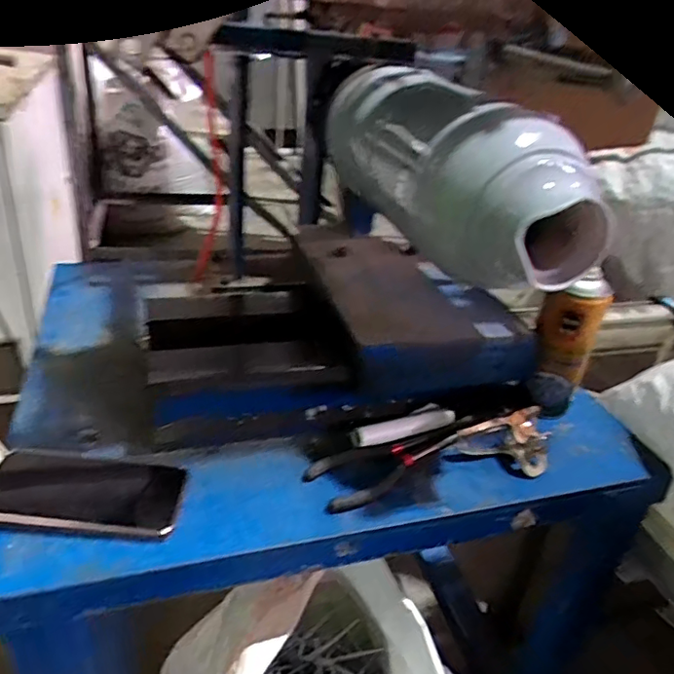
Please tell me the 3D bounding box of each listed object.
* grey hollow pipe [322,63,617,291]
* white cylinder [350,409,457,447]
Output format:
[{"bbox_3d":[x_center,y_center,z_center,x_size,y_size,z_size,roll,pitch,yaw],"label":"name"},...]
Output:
[{"bbox_3d":[0.103,-0.161,0.522,0.115,0.110,0.335,-7,33,-20],"label":"grey hollow pipe"},{"bbox_3d":[0.071,0.096,0.606,0.116,0.016,0.023,-9,34,-23],"label":"white cylinder"}]

